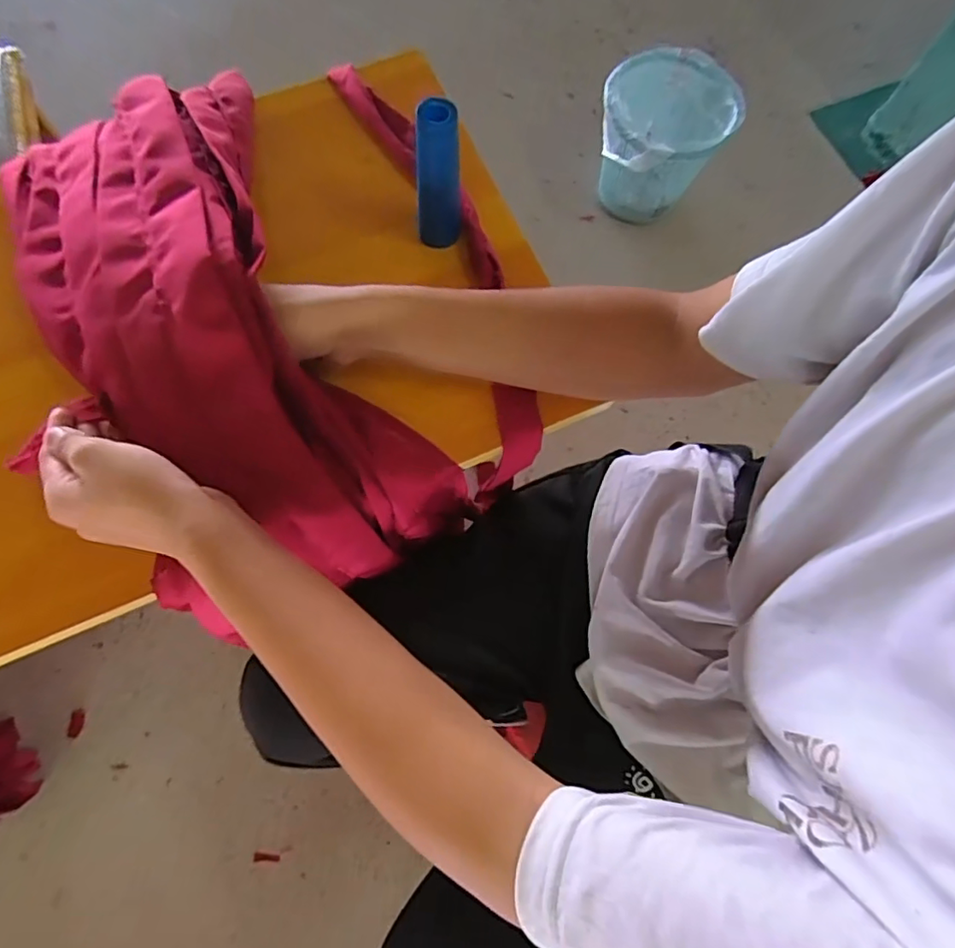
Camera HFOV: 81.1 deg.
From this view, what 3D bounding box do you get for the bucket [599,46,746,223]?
[{"bbox_3d":[0.390,-0.721,1.257,0.258,0.269,0.282,0,74,-2],"label":"bucket"}]

